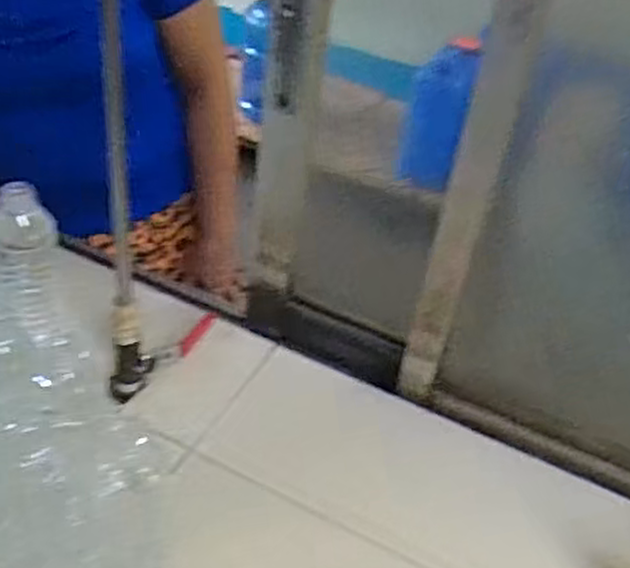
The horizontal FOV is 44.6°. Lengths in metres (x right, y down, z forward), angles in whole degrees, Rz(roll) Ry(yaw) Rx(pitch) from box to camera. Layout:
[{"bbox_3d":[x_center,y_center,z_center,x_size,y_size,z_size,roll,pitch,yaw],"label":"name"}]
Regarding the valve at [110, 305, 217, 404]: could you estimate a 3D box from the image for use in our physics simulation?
[{"bbox_3d":[-0.135,0.045,0.726,0.028,0.093,0.125,33,45,28],"label":"valve"}]

